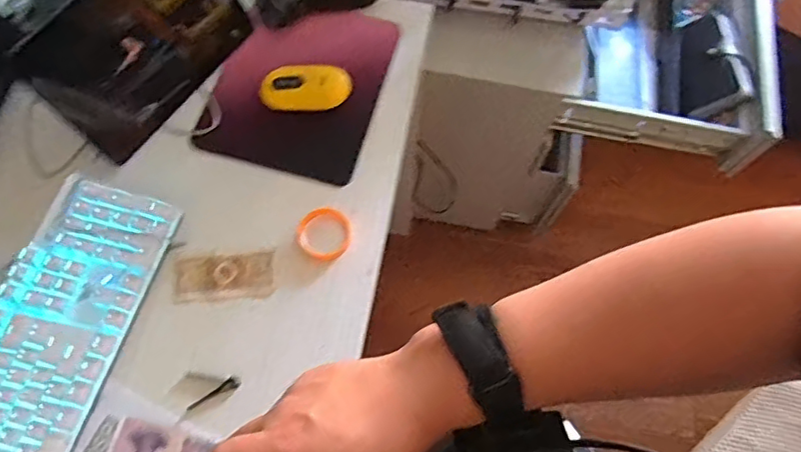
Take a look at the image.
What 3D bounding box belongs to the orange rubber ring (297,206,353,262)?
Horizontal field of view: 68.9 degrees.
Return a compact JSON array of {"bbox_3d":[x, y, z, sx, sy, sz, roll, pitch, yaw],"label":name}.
[{"bbox_3d":[-0.082,0.009,0.634,0.057,0.014,0.056,0,68,-1],"label":"orange rubber ring"}]

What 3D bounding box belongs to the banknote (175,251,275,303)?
[{"bbox_3d":[-0.185,0.055,0.617,0.100,0.004,0.046,-3,74,-7],"label":"banknote"}]

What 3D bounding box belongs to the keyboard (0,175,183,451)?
[{"bbox_3d":[-0.353,0.154,0.550,0.122,0.038,0.421,16,69,5],"label":"keyboard"}]

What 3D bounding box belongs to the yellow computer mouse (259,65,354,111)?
[{"bbox_3d":[-0.111,-0.162,0.687,0.105,0.027,0.058,0,68,-1],"label":"yellow computer mouse"}]

